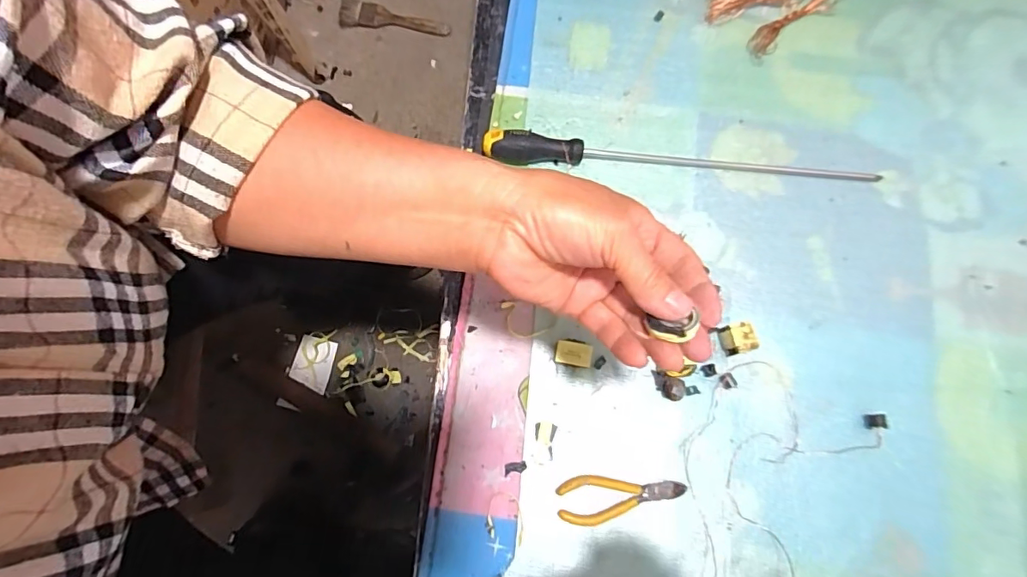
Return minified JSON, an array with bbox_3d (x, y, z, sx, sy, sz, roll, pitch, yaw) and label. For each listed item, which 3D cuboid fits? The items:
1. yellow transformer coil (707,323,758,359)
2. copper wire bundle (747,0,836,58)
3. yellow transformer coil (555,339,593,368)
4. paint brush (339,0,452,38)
[{"bbox_3d":[0.198,0.045,0.448,0.023,0.028,0.026,-14,76,-4],"label":"yellow transformer coil"},{"bbox_3d":[0.305,-0.290,0.543,0.133,0.013,0.029,-37,79,-9],"label":"copper wire bundle"},{"bbox_3d":[0.053,0.058,0.449,0.031,0.011,0.024,9,76,2],"label":"yellow transformer coil"},{"bbox_3d":[-0.207,-0.475,0.883,0.191,0.020,0.048,5,78,-1],"label":"paint brush"}]

